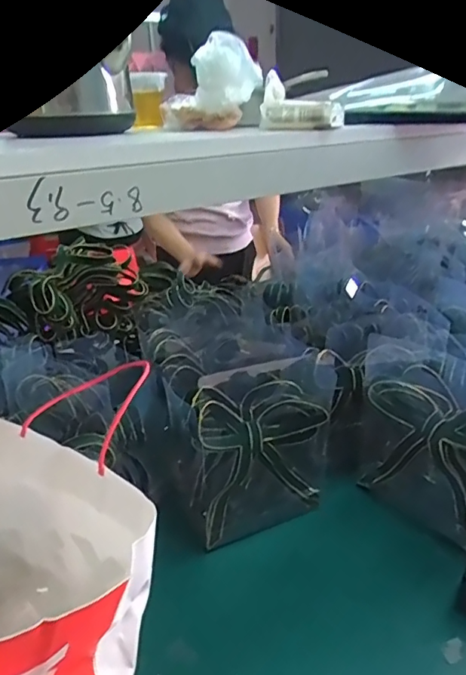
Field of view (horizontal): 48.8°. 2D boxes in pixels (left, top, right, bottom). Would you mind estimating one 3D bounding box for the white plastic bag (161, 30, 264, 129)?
[{"bbox_3d":[-0.025,-0.271,0.552,0.086,0.082,0.073,15,30,31],"label":"white plastic bag"}]

